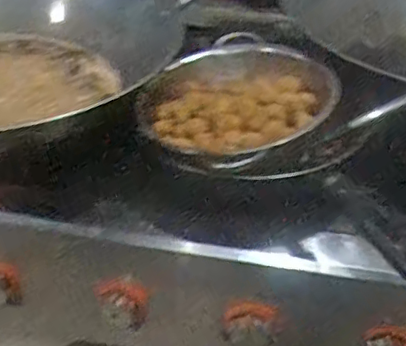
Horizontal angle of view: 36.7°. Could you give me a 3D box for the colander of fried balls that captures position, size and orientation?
[{"bbox_3d":[0.032,-0.103,0.813,0.224,0.075,0.237,3,38,-2],"label":"colander of fried balls"}]

